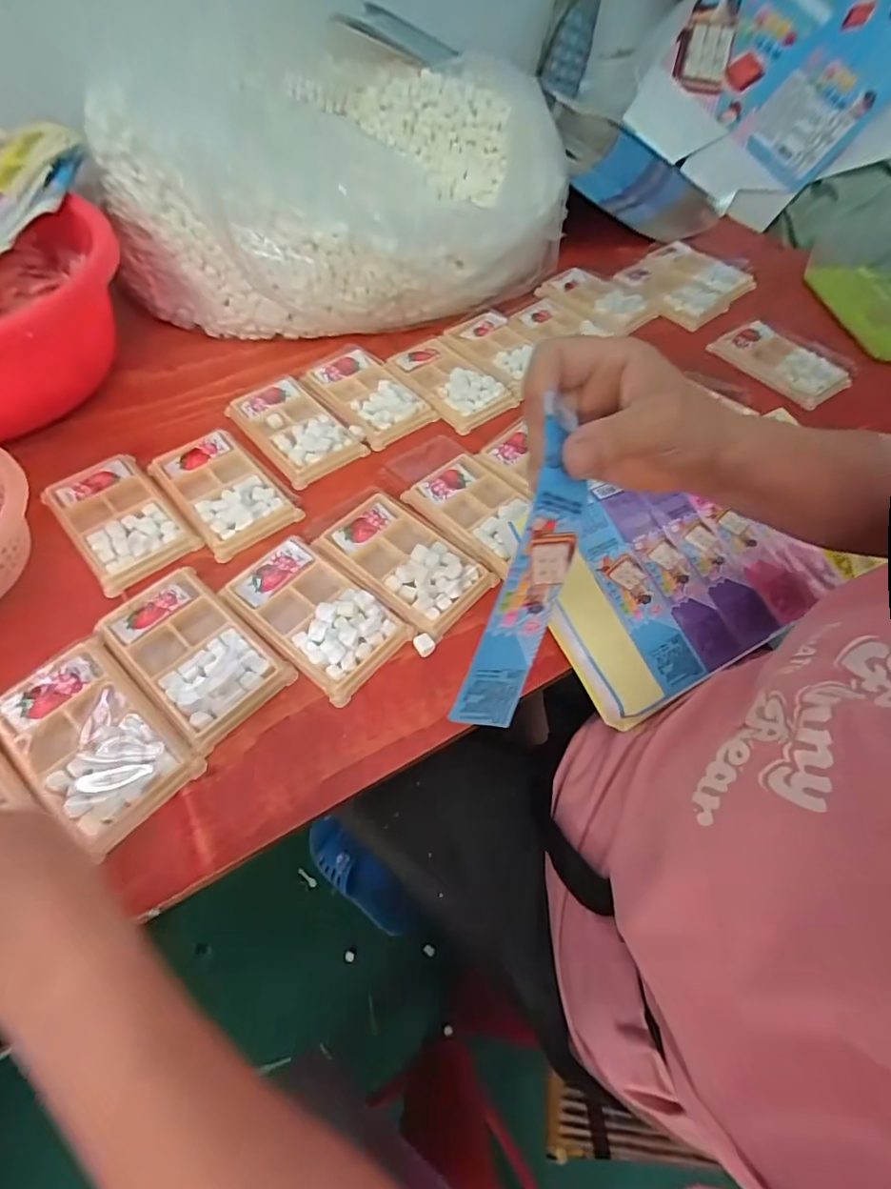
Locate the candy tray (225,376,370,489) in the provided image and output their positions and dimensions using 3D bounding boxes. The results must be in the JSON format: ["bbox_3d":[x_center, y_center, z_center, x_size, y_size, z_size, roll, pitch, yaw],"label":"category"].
[{"bbox_3d":[-0.147,-0.167,0.521,0.083,0.019,0.136,-35,64,-22],"label":"candy tray"}]

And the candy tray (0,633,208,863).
[{"bbox_3d":[-0.231,0.091,0.349,0.138,0.010,0.079,37,63,21],"label":"candy tray"}]

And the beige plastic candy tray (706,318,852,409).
[{"bbox_3d":[0.368,-0.260,0.588,0.070,0.014,0.135,-27,61,-18],"label":"beige plastic candy tray"}]

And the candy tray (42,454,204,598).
[{"bbox_3d":[-0.275,-0.065,0.452,0.078,0.012,0.130,-36,64,-22],"label":"candy tray"}]

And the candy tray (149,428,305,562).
[{"bbox_3d":[-0.196,-0.095,0.472,0.079,0.018,0.131,-34,64,-22],"label":"candy tray"}]

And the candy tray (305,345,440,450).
[{"bbox_3d":[-0.079,-0.213,0.548,0.078,0.013,0.136,-32,63,-21],"label":"candy tray"}]

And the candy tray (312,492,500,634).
[{"bbox_3d":[-0.033,-0.031,0.432,0.131,0.013,0.080,37,63,20],"label":"candy tray"}]

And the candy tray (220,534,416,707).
[{"bbox_3d":[-0.099,0.011,0.404,0.133,0.012,0.077,37,63,20],"label":"candy tray"}]

